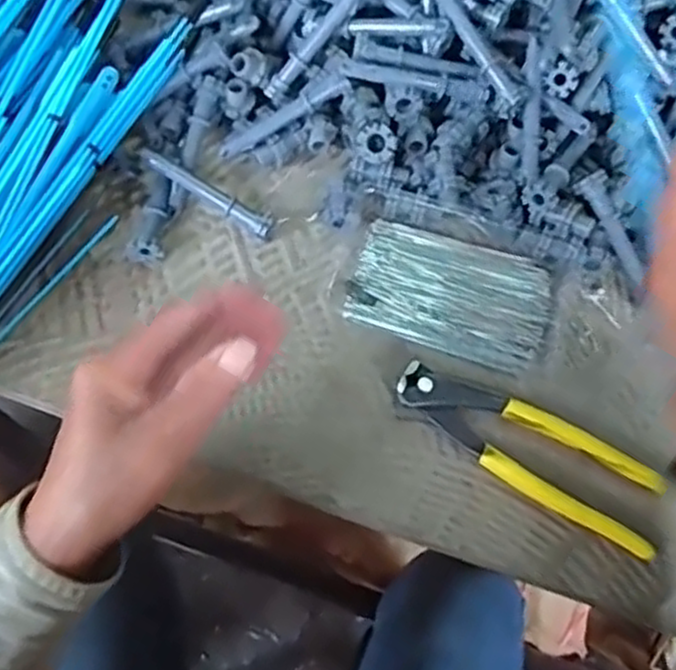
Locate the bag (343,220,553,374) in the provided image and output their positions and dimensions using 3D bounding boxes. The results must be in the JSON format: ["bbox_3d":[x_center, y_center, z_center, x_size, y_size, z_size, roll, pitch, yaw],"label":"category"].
[{"bbox_3d":[0.073,-0.027,0.494,0.123,0.012,0.075,18,66,6],"label":"bag"}]

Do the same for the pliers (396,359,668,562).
[{"bbox_3d":[0.109,0.064,0.444,0.160,0.029,0.046,31,68,11],"label":"pliers"}]

